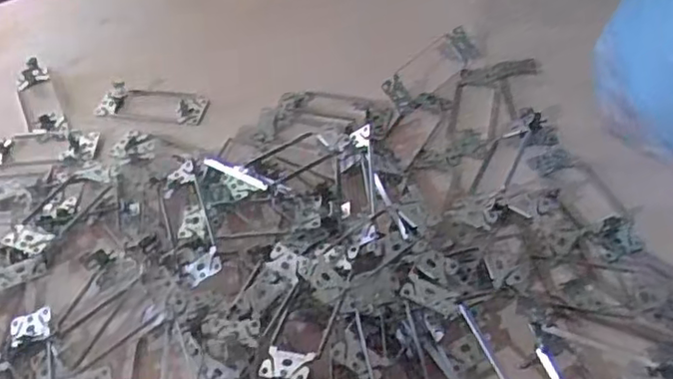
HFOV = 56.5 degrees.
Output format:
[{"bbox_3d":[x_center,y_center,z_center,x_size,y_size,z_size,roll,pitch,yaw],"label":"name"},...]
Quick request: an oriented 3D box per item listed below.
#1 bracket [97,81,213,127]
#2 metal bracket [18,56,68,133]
[{"bbox_3d":[-0.175,-0.086,0.591,0.104,0.024,0.038,7,52,11],"label":"bracket"},{"bbox_3d":[-0.290,-0.090,0.604,0.035,0.025,0.099,-26,53,-14],"label":"metal bracket"}]

